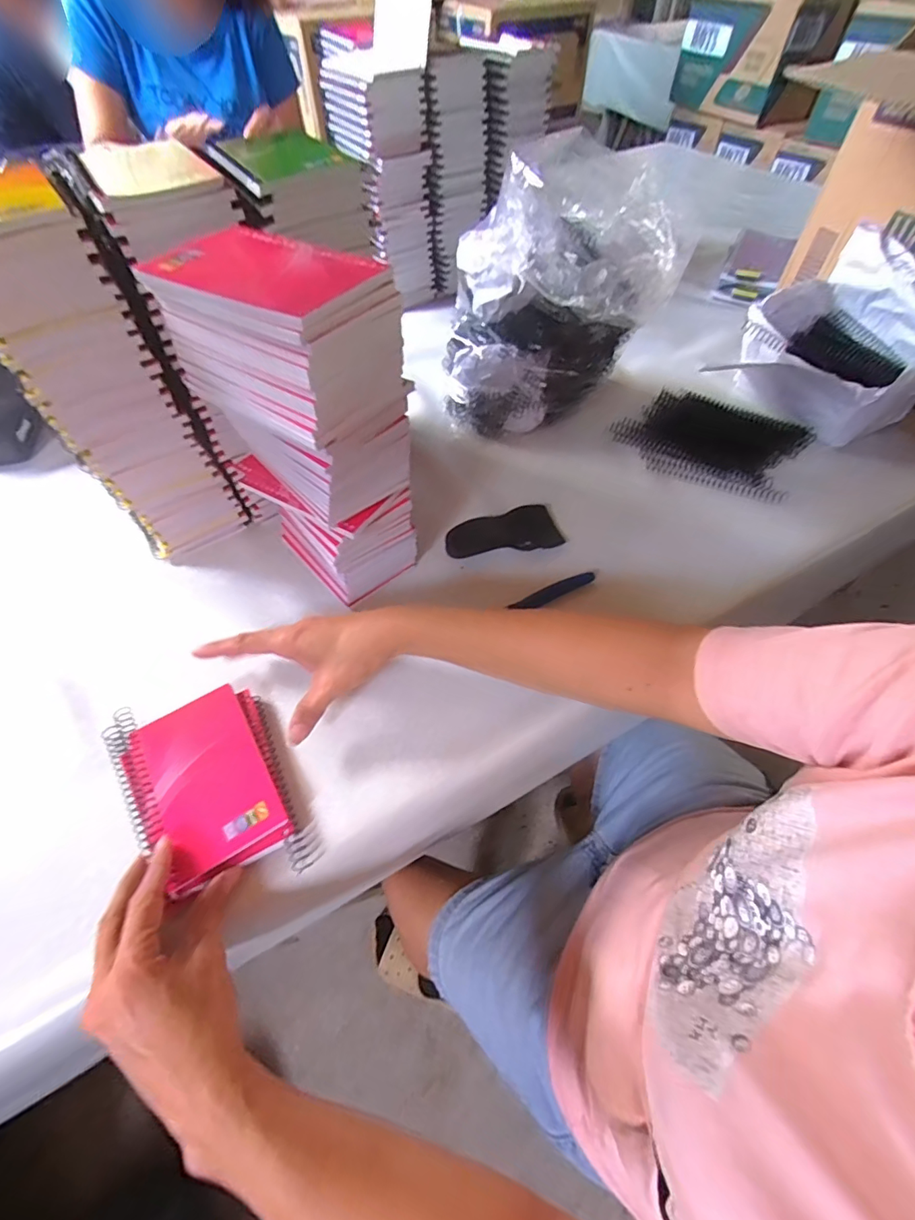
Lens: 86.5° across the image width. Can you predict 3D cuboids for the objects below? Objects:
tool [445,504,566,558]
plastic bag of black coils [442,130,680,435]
[{"bbox_3d":[0.049,-0.077,0.510,0.118,0.009,0.060,-19,59,-13],"label":"tool"},{"bbox_3d":[0.112,-0.324,0.540,0.225,0.244,0.175,40,65,22],"label":"plastic bag of black coils"}]

